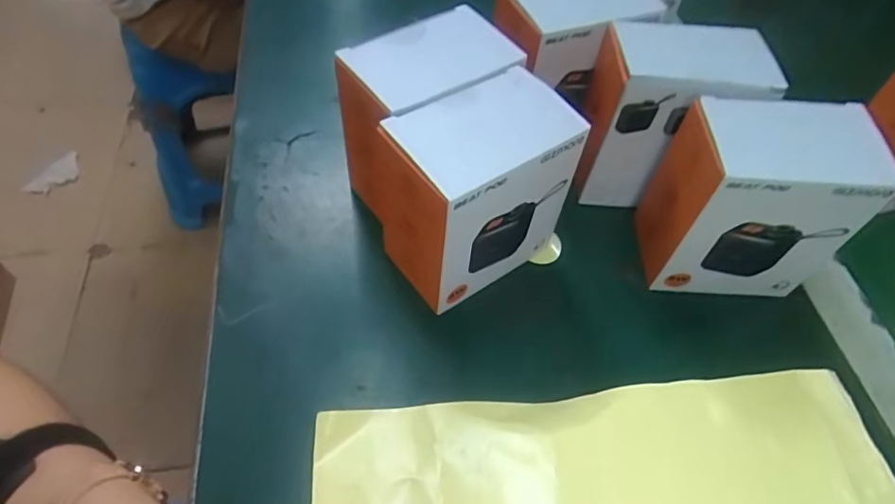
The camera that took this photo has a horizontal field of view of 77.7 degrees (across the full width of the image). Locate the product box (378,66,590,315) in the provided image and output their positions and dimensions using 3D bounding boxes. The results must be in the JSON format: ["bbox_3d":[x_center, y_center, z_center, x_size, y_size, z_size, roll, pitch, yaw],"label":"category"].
[{"bbox_3d":[0.016,-0.035,0.343,0.101,0.121,0.073,-29,61,-22],"label":"product box"}]

